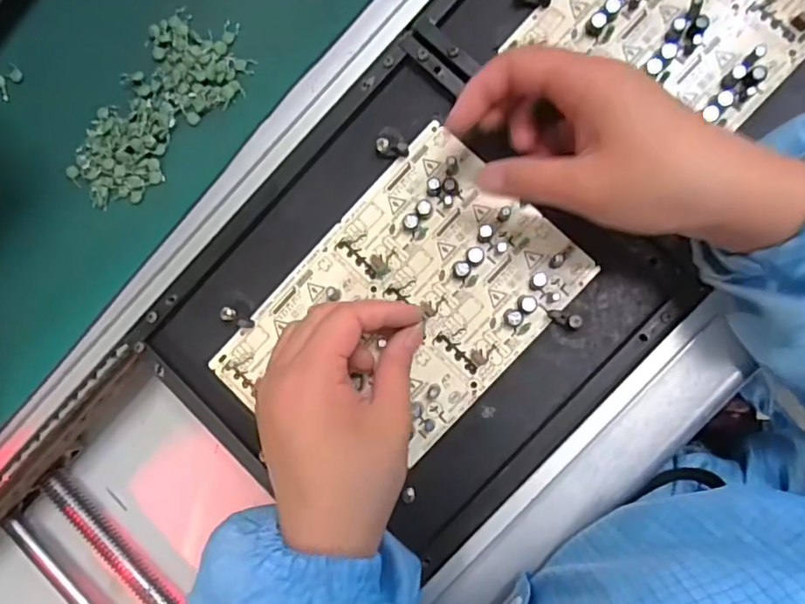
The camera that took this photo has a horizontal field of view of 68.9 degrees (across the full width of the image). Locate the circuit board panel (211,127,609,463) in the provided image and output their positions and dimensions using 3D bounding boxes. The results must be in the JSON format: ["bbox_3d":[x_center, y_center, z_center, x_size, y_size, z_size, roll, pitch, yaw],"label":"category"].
[{"bbox_3d":[-0.001,0.008,0.359,0.131,0.013,0.201,43,96,5],"label":"circuit board panel"}]

